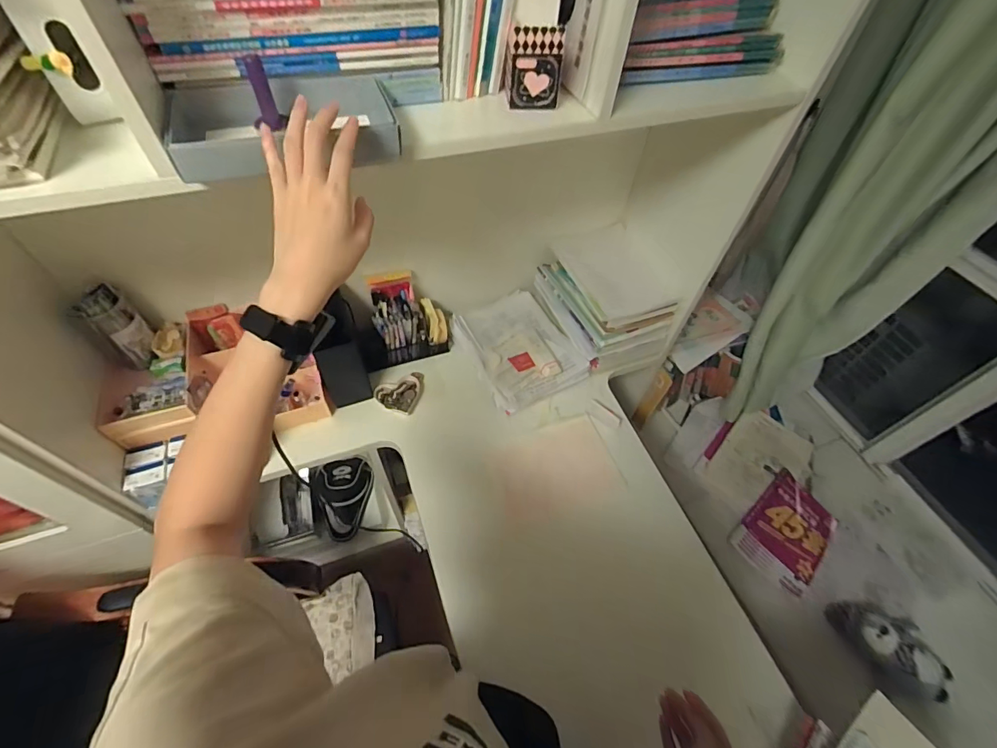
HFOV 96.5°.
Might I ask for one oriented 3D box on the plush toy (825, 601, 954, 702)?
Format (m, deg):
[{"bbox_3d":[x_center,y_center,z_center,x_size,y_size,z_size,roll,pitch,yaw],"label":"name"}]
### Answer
[{"bbox_3d":[0.994,0.672,1.121,0.248,0.114,0.182,34,59,19],"label":"plush toy"}]

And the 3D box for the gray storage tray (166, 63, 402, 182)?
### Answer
[{"bbox_3d":[-0.228,-0.268,0.472,0.222,0.048,0.130,-12,56,-13],"label":"gray storage tray"}]

